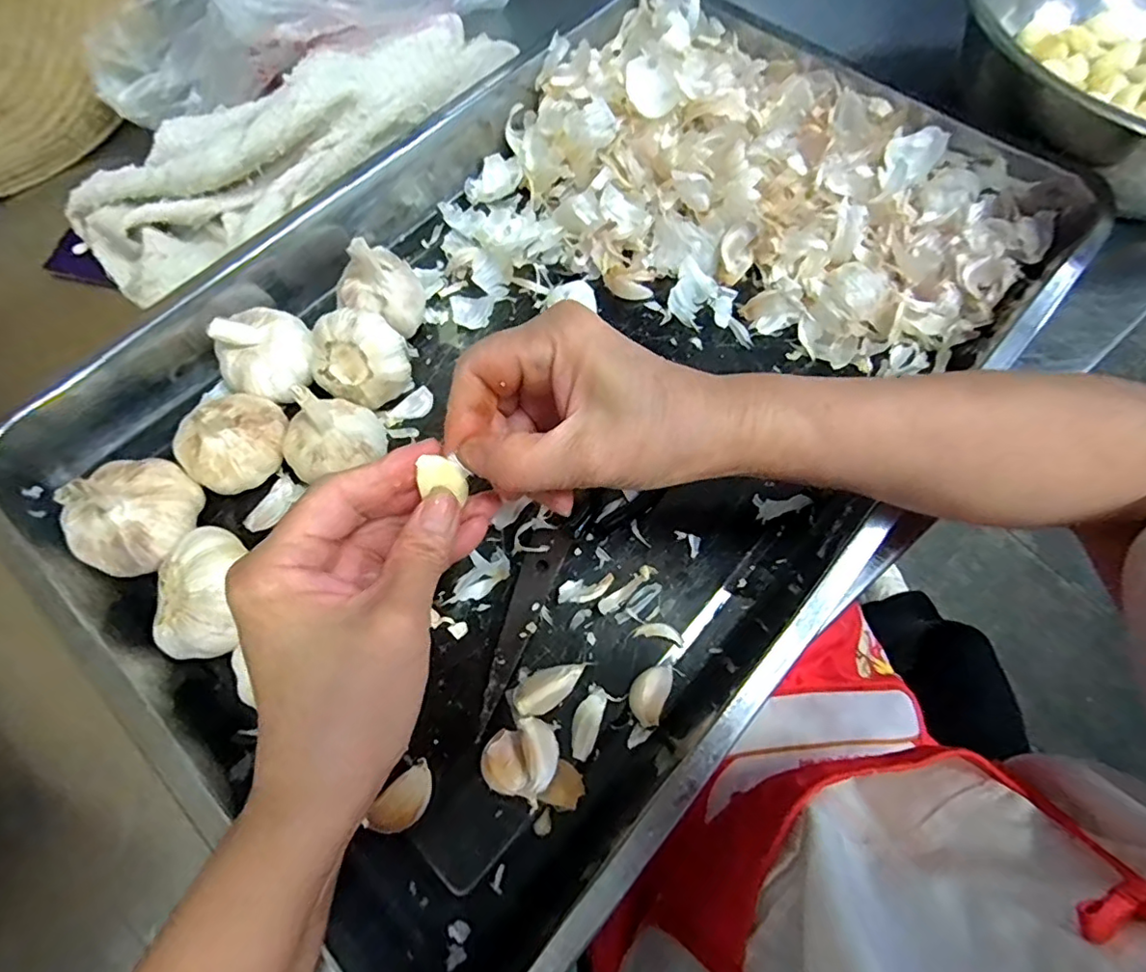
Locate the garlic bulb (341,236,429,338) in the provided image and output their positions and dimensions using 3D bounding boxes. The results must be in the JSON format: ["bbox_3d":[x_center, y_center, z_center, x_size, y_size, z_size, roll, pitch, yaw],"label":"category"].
[{"bbox_3d":[-0.118,-0.121,0.350,0.050,0.061,0.046,-24,68,-9],"label":"garlic bulb"}]

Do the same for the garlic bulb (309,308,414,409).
[{"bbox_3d":[-0.126,-0.075,0.338,0.054,0.047,0.042,-29,69,-10],"label":"garlic bulb"}]

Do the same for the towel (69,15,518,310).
[{"bbox_3d":[-0.191,-0.261,0.410,0.101,0.059,0.333,37,73,16],"label":"towel"}]

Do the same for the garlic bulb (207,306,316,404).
[{"bbox_3d":[-0.181,-0.079,0.339,0.053,0.043,0.050,-1,67,1],"label":"garlic bulb"}]

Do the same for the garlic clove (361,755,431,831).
[{"bbox_3d":[-0.079,0.149,0.270,0.034,0.012,0.019,-39,71,-14],"label":"garlic clove"}]

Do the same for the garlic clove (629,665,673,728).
[{"bbox_3d":[0.039,0.105,0.291,0.017,0.009,0.031,17,68,9],"label":"garlic clove"}]

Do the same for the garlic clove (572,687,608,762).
[{"bbox_3d":[0.007,0.119,0.287,0.013,0.006,0.034,14,68,7],"label":"garlic clove"}]

